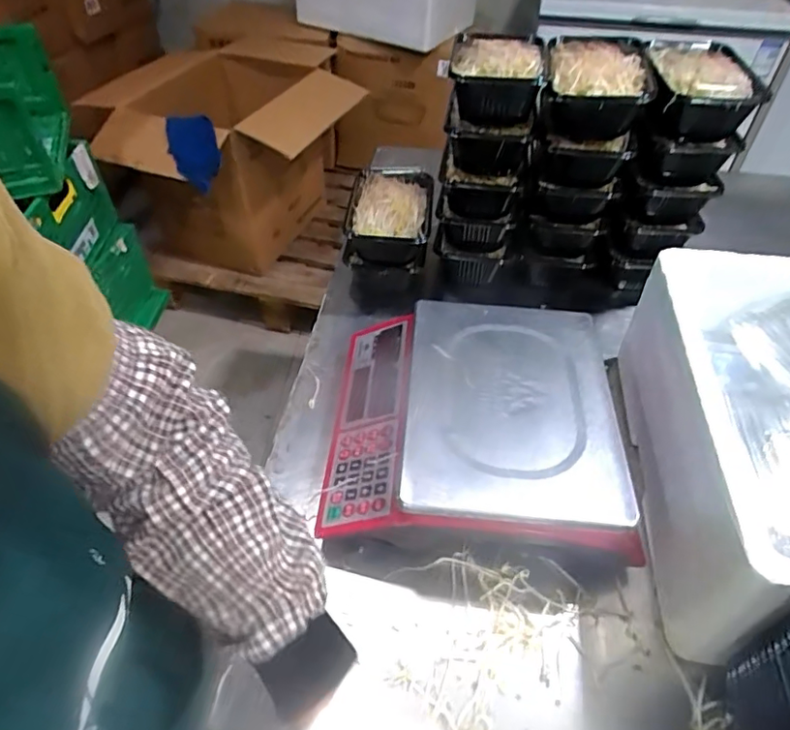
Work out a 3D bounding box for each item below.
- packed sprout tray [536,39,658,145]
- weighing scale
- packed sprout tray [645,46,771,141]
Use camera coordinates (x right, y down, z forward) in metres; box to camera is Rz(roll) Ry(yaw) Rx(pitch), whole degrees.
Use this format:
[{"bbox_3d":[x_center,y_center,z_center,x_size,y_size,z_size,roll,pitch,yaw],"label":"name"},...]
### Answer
[{"bbox_3d":[0.247,-0.341,0.713,0.121,0.079,0.177,10,47,8],"label":"packed sprout tray"},{"bbox_3d":[0.086,0.067,0.632,0.310,0.109,0.307,4,46,2],"label":"weighing scale"},{"bbox_3d":[0.380,-0.342,0.715,0.131,0.065,0.202,12,48,9],"label":"packed sprout tray"}]

